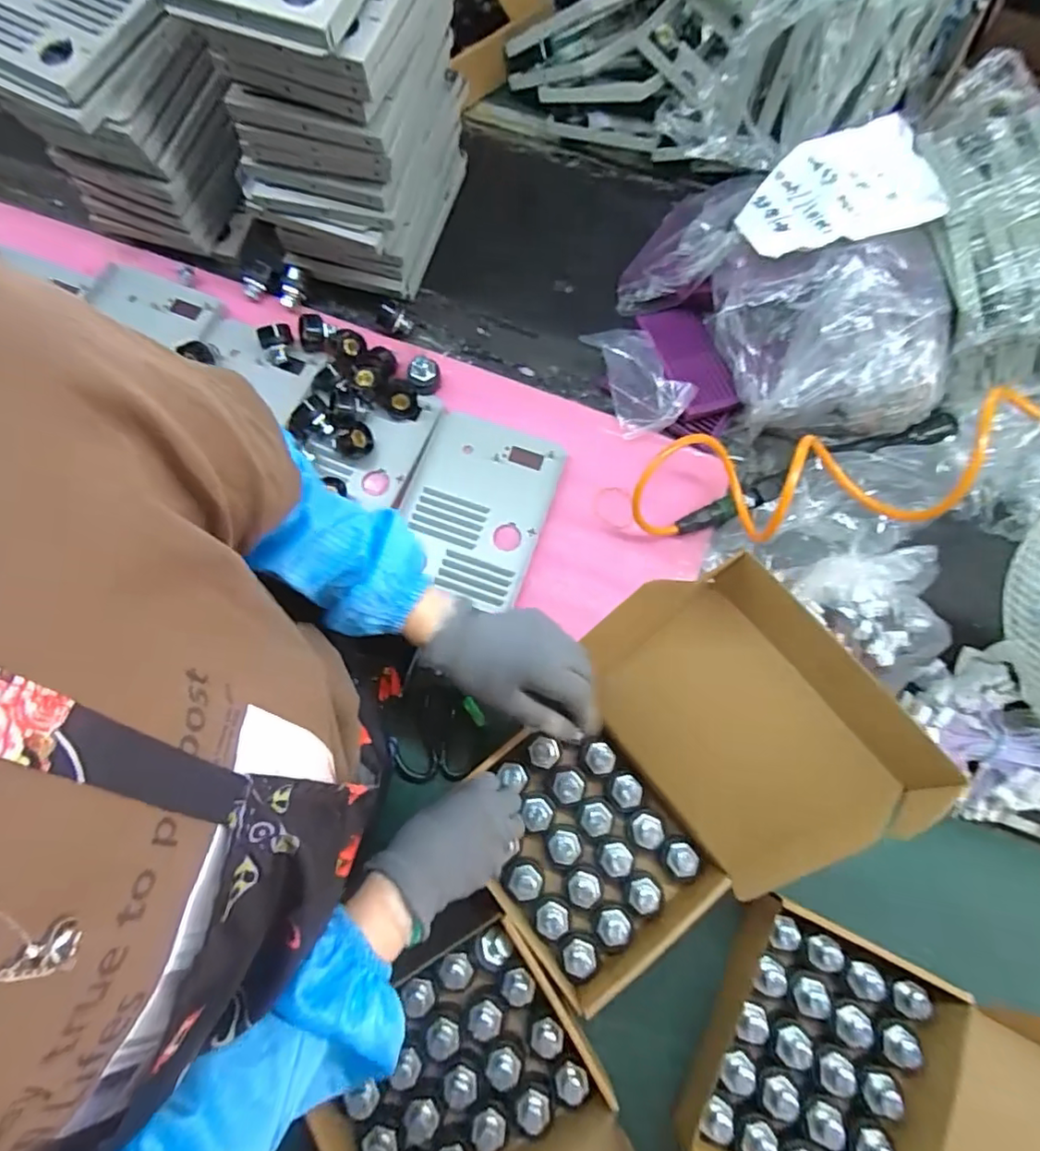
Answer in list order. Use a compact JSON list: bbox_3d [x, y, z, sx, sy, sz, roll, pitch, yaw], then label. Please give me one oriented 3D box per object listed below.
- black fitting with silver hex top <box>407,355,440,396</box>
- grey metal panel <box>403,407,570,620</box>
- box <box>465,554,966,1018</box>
[{"bbox_3d":[-0.108,-0.226,0.677,0.035,0.036,0.030,-14,76,-3],"label":"black fitting with silver hex top"},{"bbox_3d":[-0.048,-0.077,0.651,0.151,0.010,0.195,18,76,5],"label":"grey metal panel"},{"bbox_3d":[0.106,0.172,0.487,0.308,0.196,0.236,-36,78,-8],"label":"box"}]

